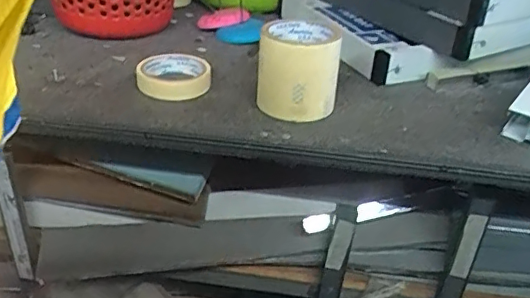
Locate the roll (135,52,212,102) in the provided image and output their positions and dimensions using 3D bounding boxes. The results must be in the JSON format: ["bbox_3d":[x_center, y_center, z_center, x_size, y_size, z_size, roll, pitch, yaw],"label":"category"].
[{"bbox_3d":[-0.116,-0.093,0.711,0.091,0.031,0.086,-2,30,-9],"label":"roll"}]

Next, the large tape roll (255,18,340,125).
[{"bbox_3d":[0.035,-0.090,0.635,0.091,0.090,0.079,6,30,4],"label":"large tape roll"}]

